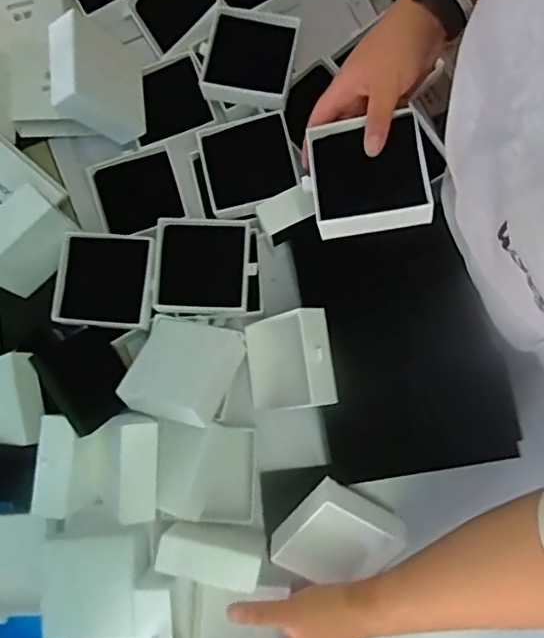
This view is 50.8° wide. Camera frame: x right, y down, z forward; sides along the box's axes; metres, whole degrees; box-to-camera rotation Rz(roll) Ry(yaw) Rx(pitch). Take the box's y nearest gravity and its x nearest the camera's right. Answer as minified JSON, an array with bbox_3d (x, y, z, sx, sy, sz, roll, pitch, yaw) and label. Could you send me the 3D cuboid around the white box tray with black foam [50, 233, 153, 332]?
[{"bbox_3d":[-0.161,-0.039,0.552,0.092,0.021,0.091,3,70,-1],"label":"white box tray with black foam"}]

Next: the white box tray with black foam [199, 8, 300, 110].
[{"bbox_3d":[-0.022,-0.268,0.590,0.087,0.030,0.095,11,70,2],"label":"white box tray with black foam"}]

